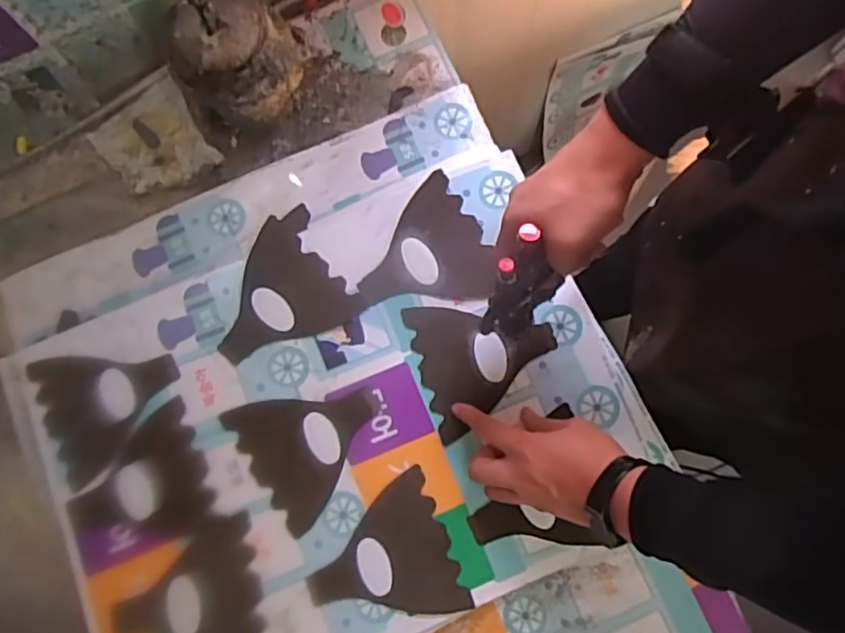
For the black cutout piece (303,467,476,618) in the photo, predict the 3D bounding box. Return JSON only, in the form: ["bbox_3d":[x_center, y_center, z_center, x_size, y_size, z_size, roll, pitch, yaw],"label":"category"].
[{"bbox_3d":[-0.037,0.220,0.558,0.126,0.008,0.124,-23,81,-2],"label":"black cutout piece"}]

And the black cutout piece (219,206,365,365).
[{"bbox_3d":[-0.142,-0.025,0.593,0.132,0.005,0.122,-34,82,-3],"label":"black cutout piece"}]

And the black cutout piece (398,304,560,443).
[{"bbox_3d":[0.060,0.037,0.586,0.127,0.011,0.123,-17,81,1],"label":"black cutout piece"}]

